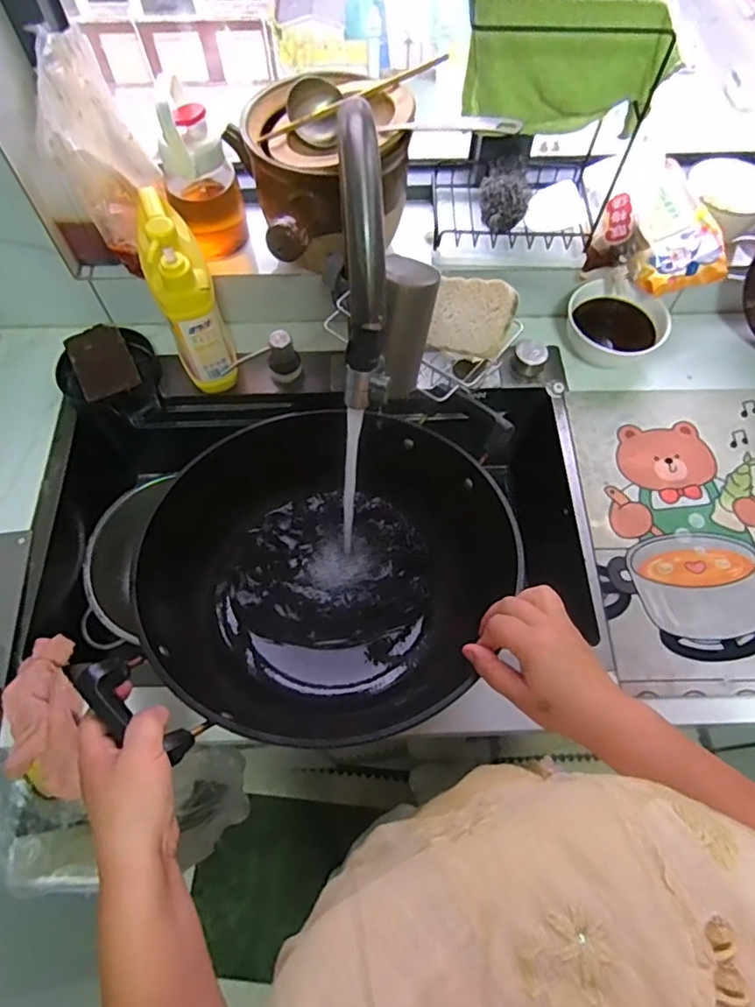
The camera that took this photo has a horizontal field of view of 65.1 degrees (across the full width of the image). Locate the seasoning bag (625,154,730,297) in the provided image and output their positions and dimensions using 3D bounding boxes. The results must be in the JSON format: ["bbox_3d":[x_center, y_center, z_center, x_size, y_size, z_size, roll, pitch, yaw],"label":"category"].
[{"bbox_3d":[0.375,-0.364,0.769,0.103,0.070,0.165,-6,64,-4],"label":"seasoning bag"}]

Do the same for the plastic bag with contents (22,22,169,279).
[{"bbox_3d":[-0.322,-0.402,0.694,0.095,0.207,0.138,25,66,11],"label":"plastic bag with contents"}]

